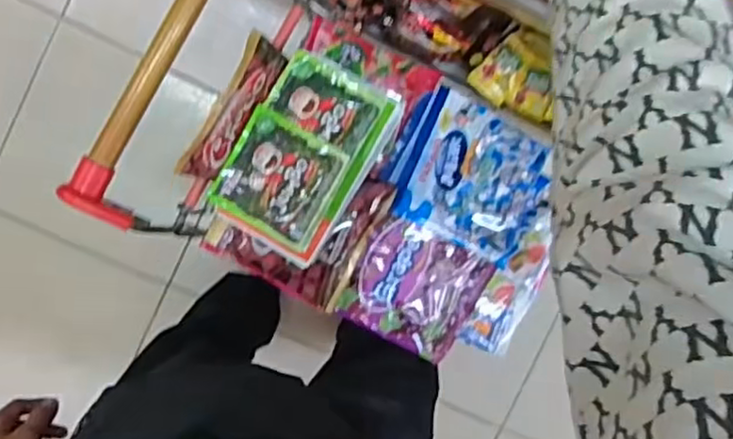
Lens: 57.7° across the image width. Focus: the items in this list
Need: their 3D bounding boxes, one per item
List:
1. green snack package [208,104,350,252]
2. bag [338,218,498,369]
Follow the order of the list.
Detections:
[{"bbox_3d":[-0.094,-0.044,0.734,0.121,0.022,0.119,29,92,-9],"label":"green snack package"},{"bbox_3d":[0.060,0.084,0.796,0.153,0.023,0.139,29,92,-9],"label":"bag"}]

